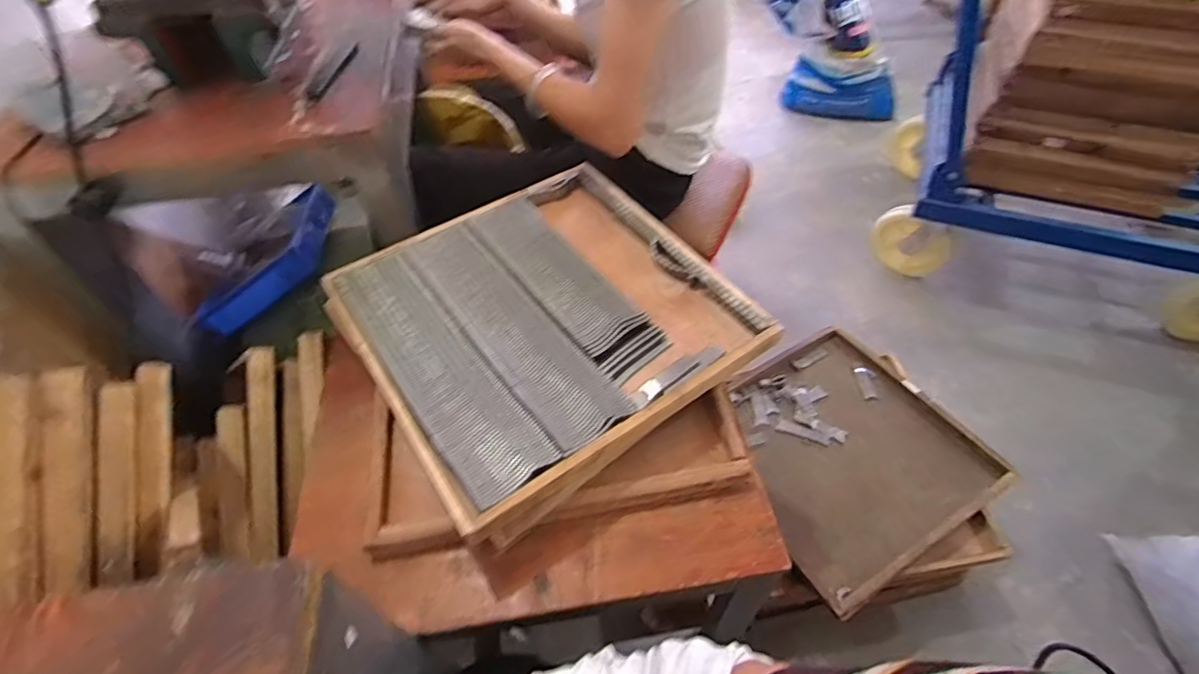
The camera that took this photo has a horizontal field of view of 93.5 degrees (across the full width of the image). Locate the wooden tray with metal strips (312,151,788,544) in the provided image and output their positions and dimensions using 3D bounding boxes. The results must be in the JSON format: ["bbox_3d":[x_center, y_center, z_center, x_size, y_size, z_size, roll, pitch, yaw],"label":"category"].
[{"bbox_3d":[-0.068,-0.032,0.673,0.395,0.035,0.398,-30,56,-19],"label":"wooden tray with metal strips"}]

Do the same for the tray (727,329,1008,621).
[{"bbox_3d":[0.421,0.196,0.979,0.403,0.039,0.431,-24,54,-16],"label":"tray"}]

